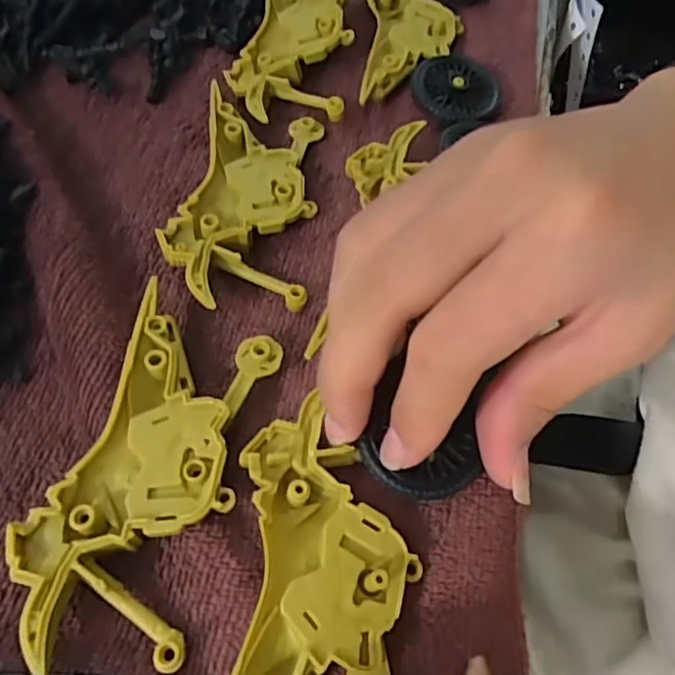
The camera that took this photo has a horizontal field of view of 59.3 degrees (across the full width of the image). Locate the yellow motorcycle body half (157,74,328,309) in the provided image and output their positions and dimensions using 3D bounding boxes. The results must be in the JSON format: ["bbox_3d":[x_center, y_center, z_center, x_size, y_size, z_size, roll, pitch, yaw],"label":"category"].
[{"bbox_3d":[-0.033,-0.052,0.218,0.048,0.012,0.097,4,60,0],"label":"yellow motorcycle body half"}]

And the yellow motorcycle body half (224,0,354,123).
[{"bbox_3d":[-0.018,-0.133,0.260,0.049,0.015,0.098,6,60,1],"label":"yellow motorcycle body half"}]

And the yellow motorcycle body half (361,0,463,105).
[{"bbox_3d":[0.032,-0.141,0.270,0.048,0.014,0.097,-1,60,-3],"label":"yellow motorcycle body half"}]

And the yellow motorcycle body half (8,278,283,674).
[{"bbox_3d":[-0.052,0.037,0.166,0.047,0.012,0.096,13,61,5],"label":"yellow motorcycle body half"}]

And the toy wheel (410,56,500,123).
[{"bbox_3d":[0.050,-0.105,0.252,0.035,0.011,0.037,1,60,-2],"label":"toy wheel"}]

